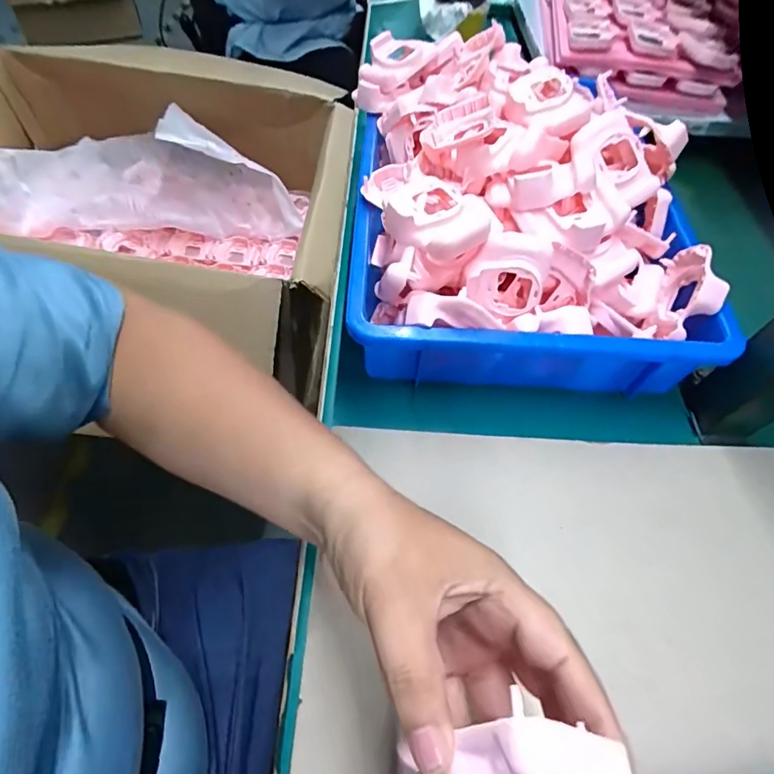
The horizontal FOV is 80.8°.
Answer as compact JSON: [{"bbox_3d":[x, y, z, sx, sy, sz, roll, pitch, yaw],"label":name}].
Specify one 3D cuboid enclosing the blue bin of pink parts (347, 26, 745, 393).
[{"bbox_3d":[0.113,-0.169,0.414,0.280,0.127,0.342,3,55,-3],"label":"blue bin of pink parts"}]

